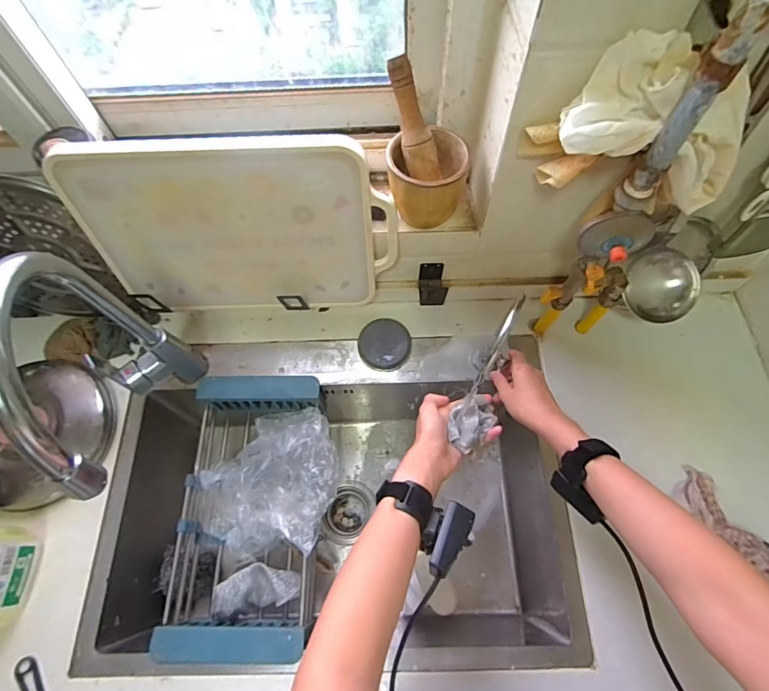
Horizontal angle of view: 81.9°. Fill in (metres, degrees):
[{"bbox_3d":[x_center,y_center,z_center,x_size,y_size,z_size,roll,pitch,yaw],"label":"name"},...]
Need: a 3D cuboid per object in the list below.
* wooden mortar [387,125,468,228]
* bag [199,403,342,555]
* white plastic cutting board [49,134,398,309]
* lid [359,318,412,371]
[{"bbox_3d":[0.054,-0.213,0.582,0.095,0.096,0.093,1,66,3],"label":"wooden mortar"},{"bbox_3d":[-0.175,0.202,0.679,0.209,0.084,0.199,-1,66,2],"label":"bag"},{"bbox_3d":[-0.187,-0.146,0.598,0.393,0.273,0.026,1,56,-3],"label":"white plastic cutting board"},{"bbox_3d":[0.000,-0.004,0.716,0.084,0.018,0.084,-1,66,2],"label":"lid"}]

